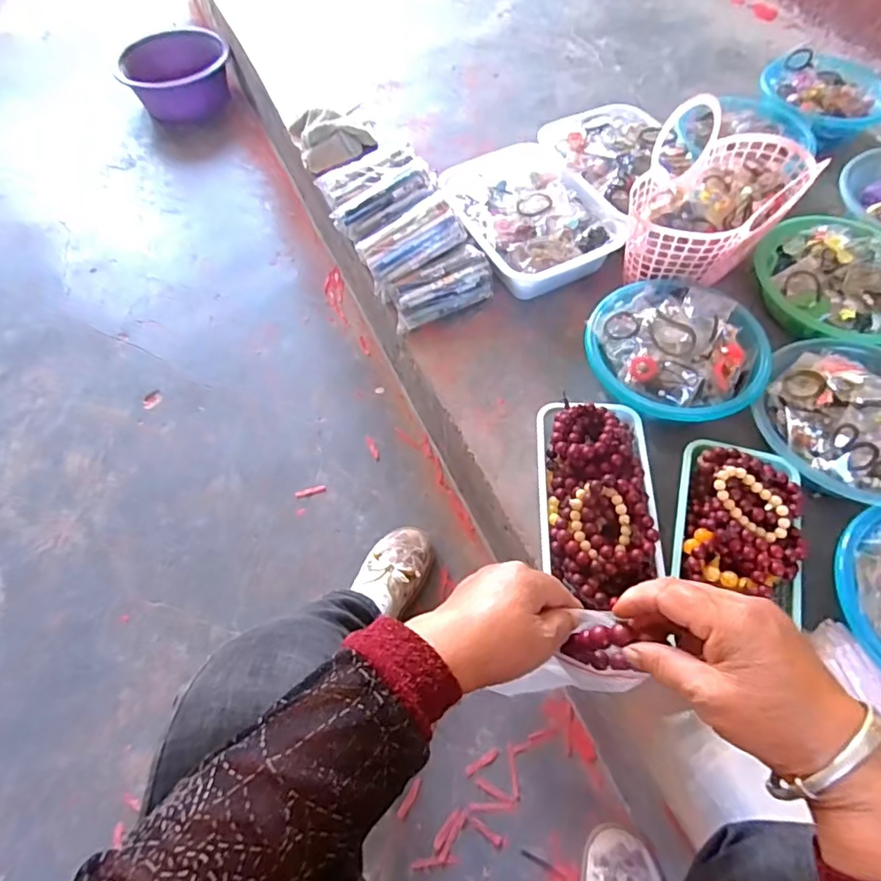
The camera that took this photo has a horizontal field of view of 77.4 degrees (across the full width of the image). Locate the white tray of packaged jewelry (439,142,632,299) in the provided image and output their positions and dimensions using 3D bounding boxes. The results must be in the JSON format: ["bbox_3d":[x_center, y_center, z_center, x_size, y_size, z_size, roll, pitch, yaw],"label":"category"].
[{"bbox_3d":[0.137,-0.358,0.897,0.214,0.084,0.274,-25,64,-12],"label":"white tray of packaged jewelry"}]

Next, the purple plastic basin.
[{"bbox_3d":[-0.662,-0.925,1.390,0.250,0.118,0.244,0,61,1],"label":"purple plastic basin"}]

